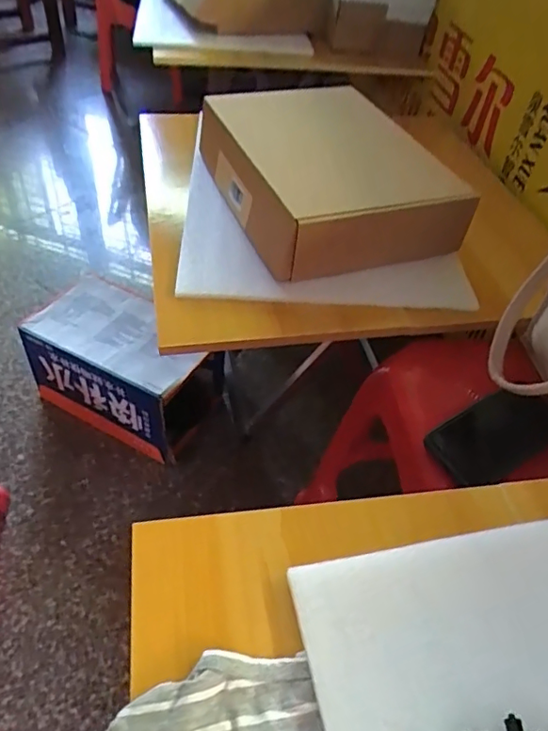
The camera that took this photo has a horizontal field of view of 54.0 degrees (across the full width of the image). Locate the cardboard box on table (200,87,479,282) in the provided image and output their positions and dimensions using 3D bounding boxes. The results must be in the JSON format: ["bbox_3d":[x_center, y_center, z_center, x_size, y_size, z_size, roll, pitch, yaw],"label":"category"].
[{"bbox_3d":[0.067,-0.273,0.766,0.276,0.101,0.359,-11,50,-16],"label":"cardboard box on table"}]

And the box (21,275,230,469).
[{"bbox_3d":[-0.283,0.000,1.078,0.344,0.199,0.218,24,49,17],"label":"box"}]

